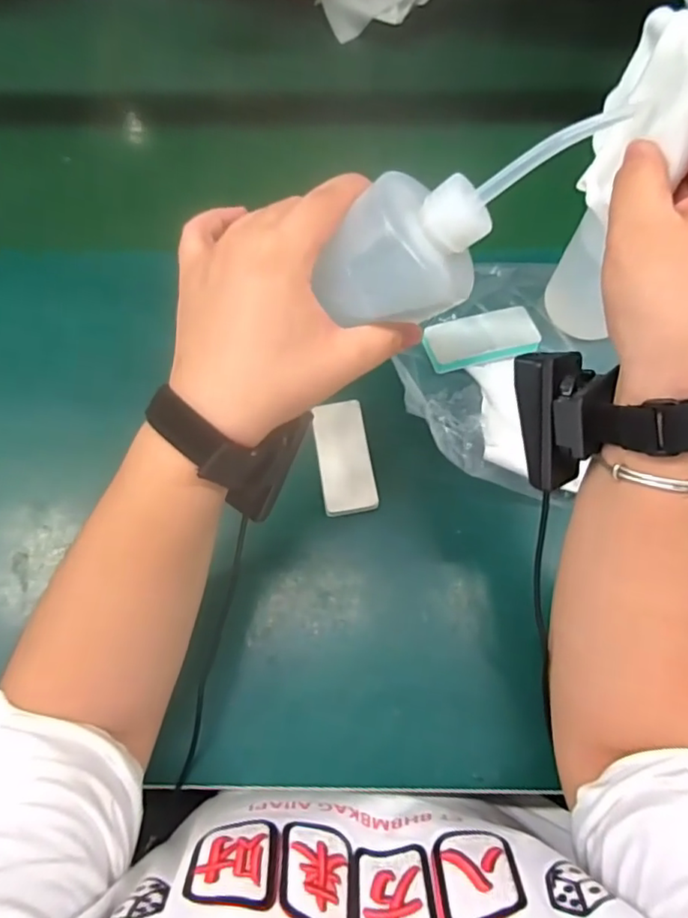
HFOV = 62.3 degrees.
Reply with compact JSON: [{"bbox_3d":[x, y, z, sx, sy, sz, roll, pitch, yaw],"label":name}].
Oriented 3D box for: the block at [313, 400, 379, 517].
[{"bbox_3d":[0.000,-0.003,0.448,0.042,0.005,0.089,-9,68,-3],"label":"block"}]

